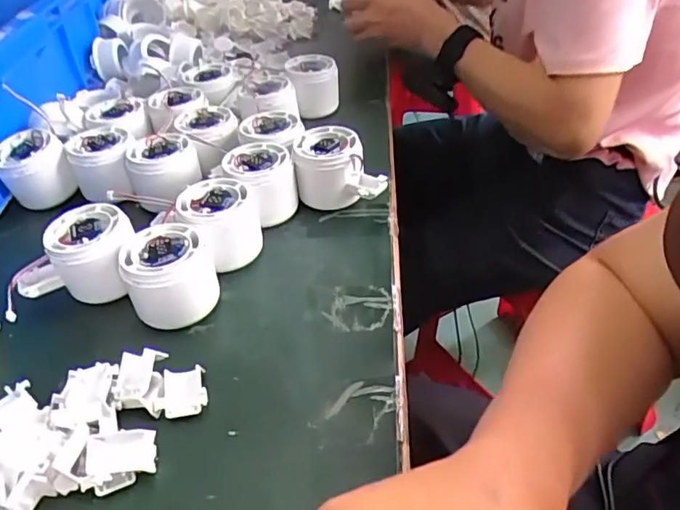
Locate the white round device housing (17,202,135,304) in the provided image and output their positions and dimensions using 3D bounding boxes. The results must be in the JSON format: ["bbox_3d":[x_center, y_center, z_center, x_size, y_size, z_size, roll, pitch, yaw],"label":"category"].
[{"bbox_3d":[-0.184,0.004,0.410,0.085,0.060,0.051,-6,39,-3],"label":"white round device housing"}]

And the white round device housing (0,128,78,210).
[{"bbox_3d":[-0.270,-0.076,0.506,0.055,0.056,0.052,-4,39,3],"label":"white round device housing"}]

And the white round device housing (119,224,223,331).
[{"bbox_3d":[-0.115,0.016,0.389,0.056,0.055,0.053,-2,39,2],"label":"white round device housing"}]

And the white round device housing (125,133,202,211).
[{"bbox_3d":[-0.152,-0.075,0.496,0.058,0.041,0.057,-14,40,-13],"label":"white round device housing"}]

